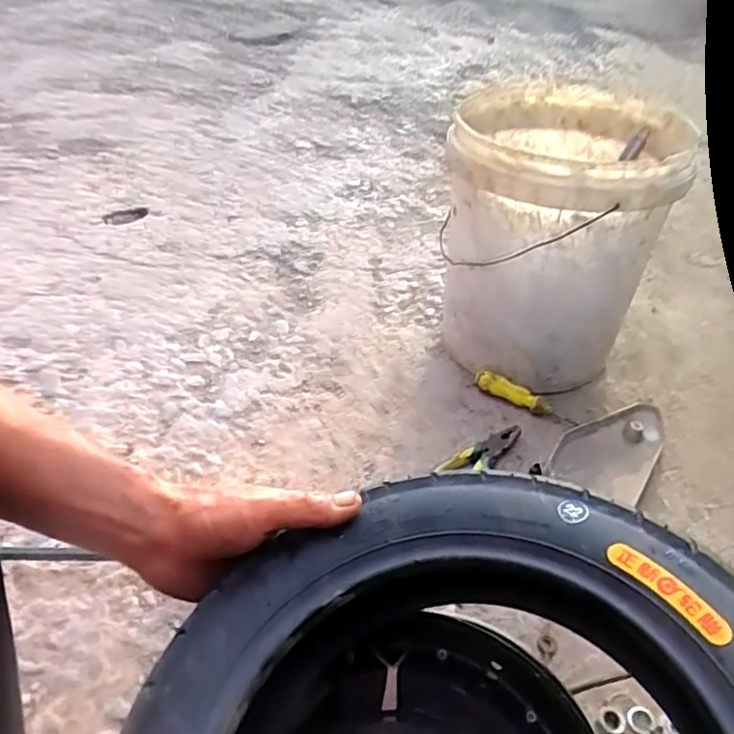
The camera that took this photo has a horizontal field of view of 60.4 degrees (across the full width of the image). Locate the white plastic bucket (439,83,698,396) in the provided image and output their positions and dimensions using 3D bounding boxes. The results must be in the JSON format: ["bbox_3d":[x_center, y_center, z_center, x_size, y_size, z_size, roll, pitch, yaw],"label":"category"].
[{"bbox_3d":[0.262,-0.175,0.933,0.272,0.358,0.296,1,38,-1],"label":"white plastic bucket"}]

